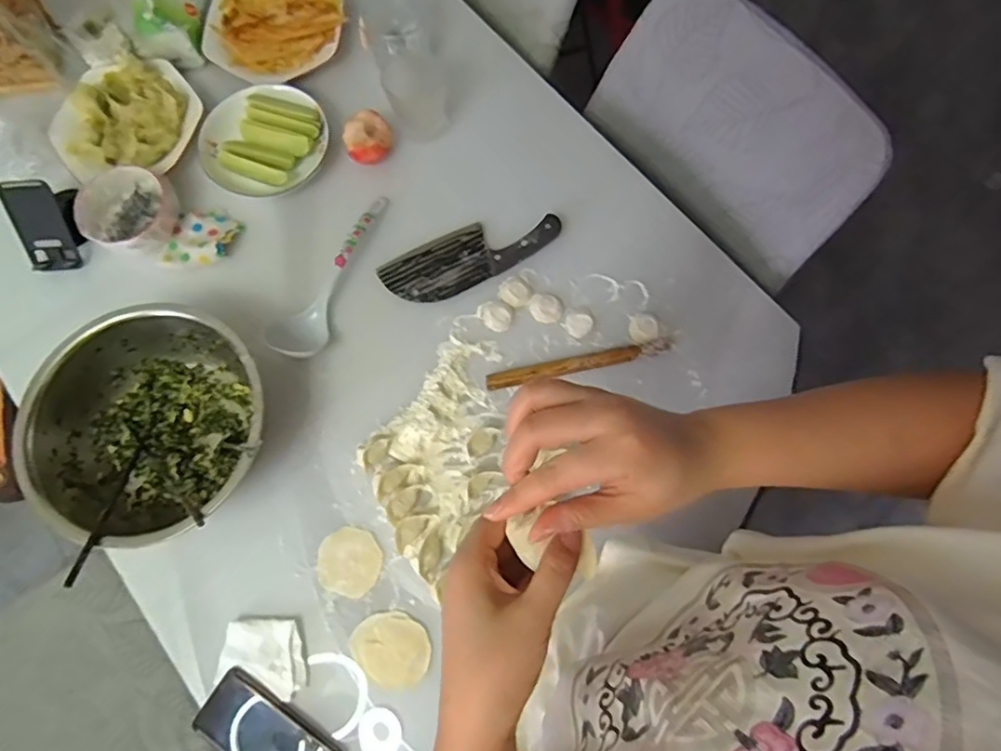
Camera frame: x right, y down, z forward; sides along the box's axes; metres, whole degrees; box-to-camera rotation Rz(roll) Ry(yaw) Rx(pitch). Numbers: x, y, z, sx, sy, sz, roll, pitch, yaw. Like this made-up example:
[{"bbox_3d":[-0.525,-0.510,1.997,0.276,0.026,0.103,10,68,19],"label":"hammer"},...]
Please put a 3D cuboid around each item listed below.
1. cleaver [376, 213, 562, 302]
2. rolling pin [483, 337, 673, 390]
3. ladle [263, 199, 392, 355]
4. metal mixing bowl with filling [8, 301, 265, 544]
[{"bbox_3d":[-0.039,-0.162,0.763,0.239,0.017,0.081,-23,76,-5],"label":"cleaver"},{"bbox_3d":[0.099,-0.015,0.720,0.233,0.021,0.022,-12,75,-2],"label":"rolling pin"},{"bbox_3d":[-0.204,-0.133,0.740,0.064,0.047,0.253,27,77,8],"label":"ladle"},{"bbox_3d":[-0.388,0.055,0.664,0.250,0.116,0.244,0,75,1],"label":"metal mixing bowl with filling"}]

